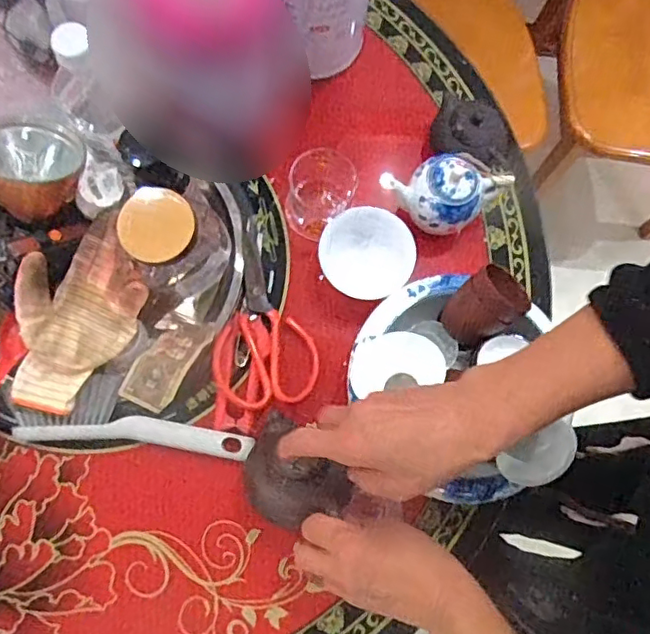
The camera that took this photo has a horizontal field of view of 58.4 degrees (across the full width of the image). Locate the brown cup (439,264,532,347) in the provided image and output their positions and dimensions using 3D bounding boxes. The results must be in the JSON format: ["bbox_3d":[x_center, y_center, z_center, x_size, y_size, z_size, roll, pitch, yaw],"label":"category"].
[{"bbox_3d":[0.152,-0.009,0.528,0.052,0.072,0.051,18,50,-22],"label":"brown cup"}]

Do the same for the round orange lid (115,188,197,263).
[{"bbox_3d":[-0.140,-0.077,0.483,0.059,0.013,0.061,1,75,-3],"label":"round orange lid"}]

